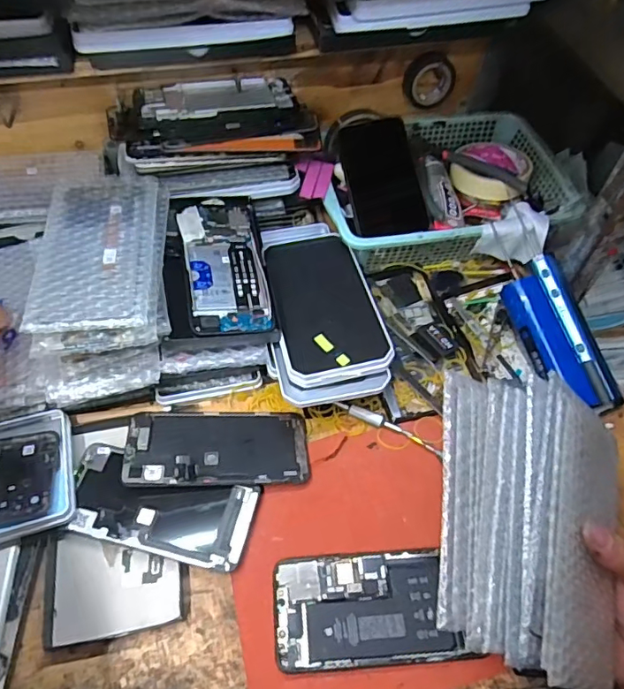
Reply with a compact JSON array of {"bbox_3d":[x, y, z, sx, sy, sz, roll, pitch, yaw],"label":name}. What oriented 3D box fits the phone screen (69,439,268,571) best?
[{"bbox_3d":[-0.125,0.132,0.431,0.153,0.011,0.070,14,57,7],"label":"phone screen"}]

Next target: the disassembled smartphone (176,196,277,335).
[{"bbox_3d":[-0.085,-0.081,0.507,0.076,0.004,0.165,-4,60,-17],"label":"disassembled smartphone"}]

